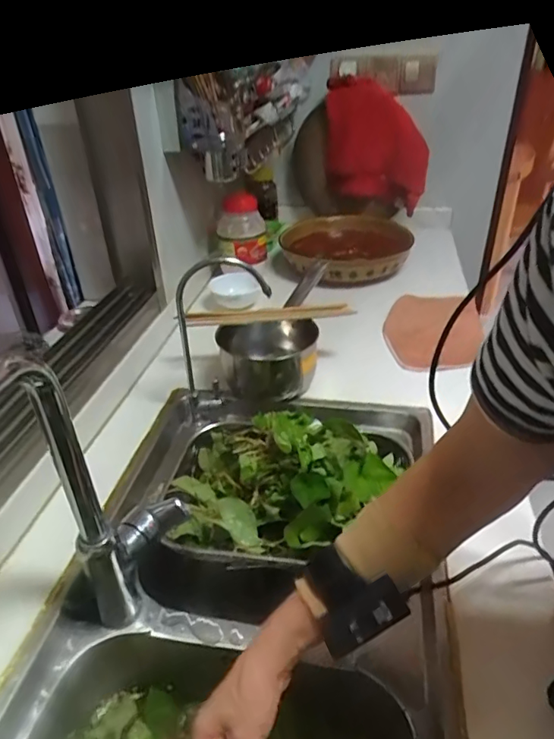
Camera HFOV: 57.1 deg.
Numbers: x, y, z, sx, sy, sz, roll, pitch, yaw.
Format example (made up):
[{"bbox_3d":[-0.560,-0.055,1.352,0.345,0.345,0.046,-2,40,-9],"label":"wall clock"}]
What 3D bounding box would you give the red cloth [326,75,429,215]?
[{"bbox_3d":[0.250,-0.570,1.270,0.261,0.285,0.047,6,6,1],"label":"red cloth"}]

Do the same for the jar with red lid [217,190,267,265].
[{"bbox_3d":[-0.078,-0.309,1.139,0.108,0.140,0.130,-7,33,-6],"label":"jar with red lid"}]

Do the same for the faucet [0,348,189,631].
[{"bbox_3d":[-0.179,0.143,0.402,0.078,0.318,0.278,6,34,13],"label":"faucet"}]

